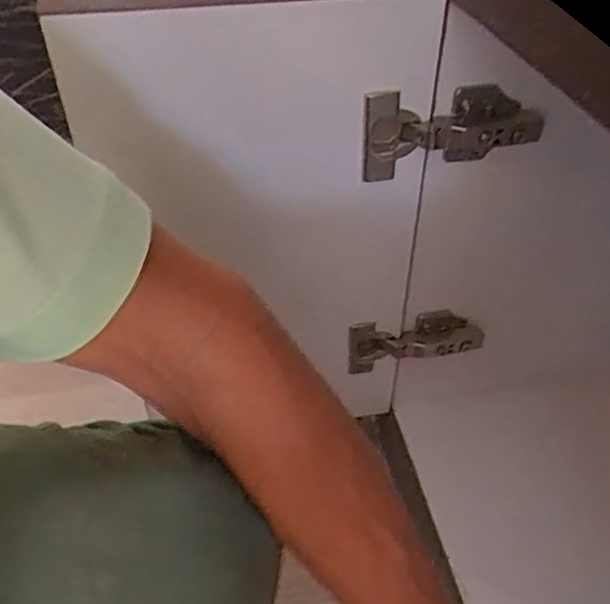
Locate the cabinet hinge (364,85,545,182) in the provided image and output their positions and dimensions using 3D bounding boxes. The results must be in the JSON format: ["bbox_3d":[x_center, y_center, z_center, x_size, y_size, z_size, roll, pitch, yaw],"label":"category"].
[{"bbox_3d":[0.099,-0.121,0.428,0.122,0.057,0.052,-5,42,-5],"label":"cabinet hinge"}]

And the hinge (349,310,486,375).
[{"bbox_3d":[0.101,0.037,0.561,0.119,0.051,0.028,-5,42,-5],"label":"hinge"}]

